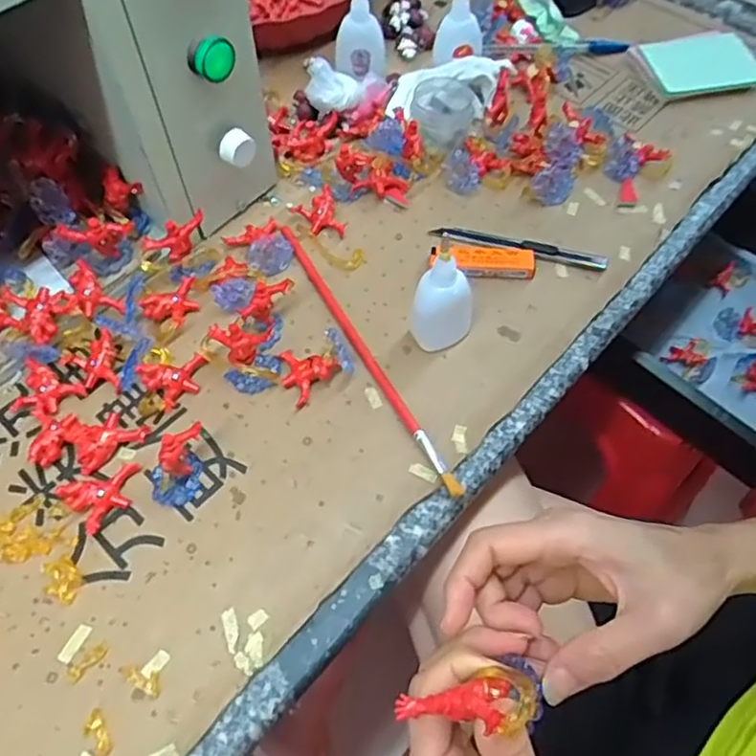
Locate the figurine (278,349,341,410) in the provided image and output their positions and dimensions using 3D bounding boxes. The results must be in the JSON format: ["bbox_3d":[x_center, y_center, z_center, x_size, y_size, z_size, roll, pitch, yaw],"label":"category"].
[{"bbox_3d":[-0.053,-0.008,0.457,0.039,0.016,0.042,-41,68,-21],"label":"figurine"}]

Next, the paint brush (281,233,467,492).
[{"bbox_3d":[-0.010,-0.021,0.467,0.014,0.012,0.248,-26,63,-15],"label":"paint brush"}]

